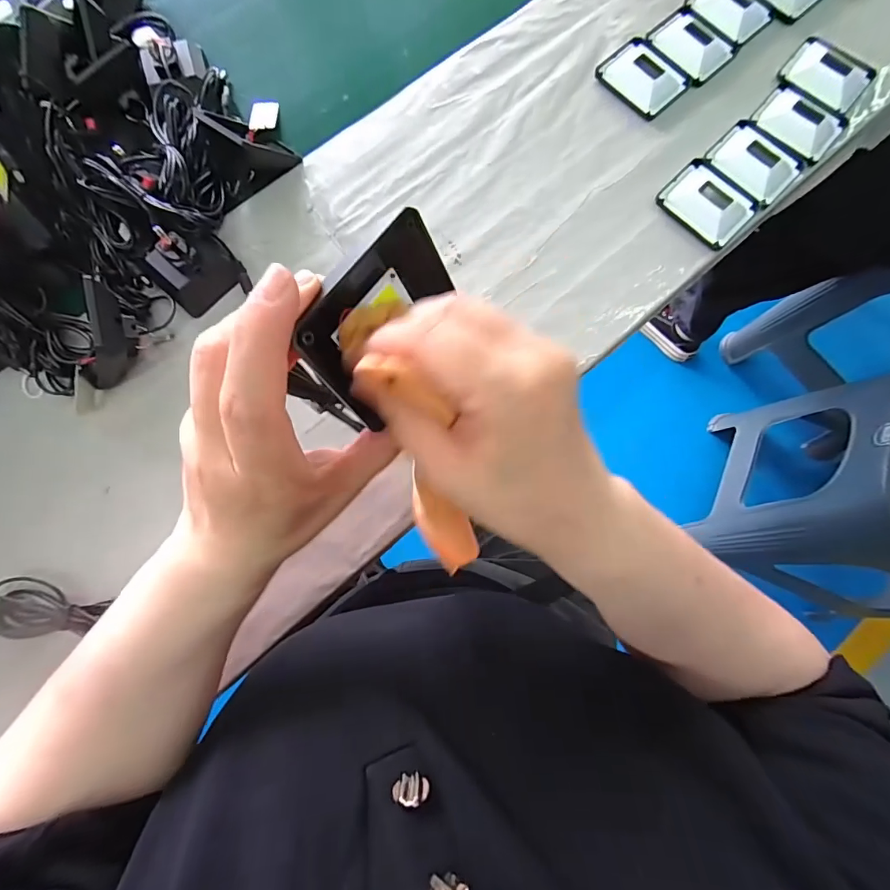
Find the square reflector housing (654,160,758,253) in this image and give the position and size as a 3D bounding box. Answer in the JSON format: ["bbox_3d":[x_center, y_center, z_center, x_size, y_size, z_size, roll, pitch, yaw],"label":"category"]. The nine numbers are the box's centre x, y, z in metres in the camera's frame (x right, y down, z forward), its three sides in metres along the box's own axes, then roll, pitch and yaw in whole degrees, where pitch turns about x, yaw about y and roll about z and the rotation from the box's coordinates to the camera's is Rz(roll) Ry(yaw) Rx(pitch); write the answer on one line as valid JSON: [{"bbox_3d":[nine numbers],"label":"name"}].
[{"bbox_3d":[0.248,-0.231,0.418,0.064,0.014,0.078,-44,80,-8],"label":"square reflector housing"}]

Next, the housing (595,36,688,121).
[{"bbox_3d":[0.200,-0.373,0.448,0.064,0.017,0.081,-41,80,-8],"label":"housing"}]

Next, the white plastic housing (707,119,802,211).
[{"bbox_3d":[0.298,-0.274,0.425,0.067,0.011,0.077,-42,80,-8],"label":"white plastic housing"}]

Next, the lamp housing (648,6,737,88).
[{"bbox_3d":[0.252,-0.411,0.455,0.068,0.014,0.080,-43,80,-8],"label":"lamp housing"}]

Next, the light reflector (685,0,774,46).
[{"bbox_3d":[0.298,-0.457,0.464,0.062,0.012,0.078,-44,80,-8],"label":"light reflector"}]

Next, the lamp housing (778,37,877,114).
[{"bbox_3d":[0.384,-0.374,0.446,0.077,0.009,0.063,41,81,9],"label":"lamp housing"}]

